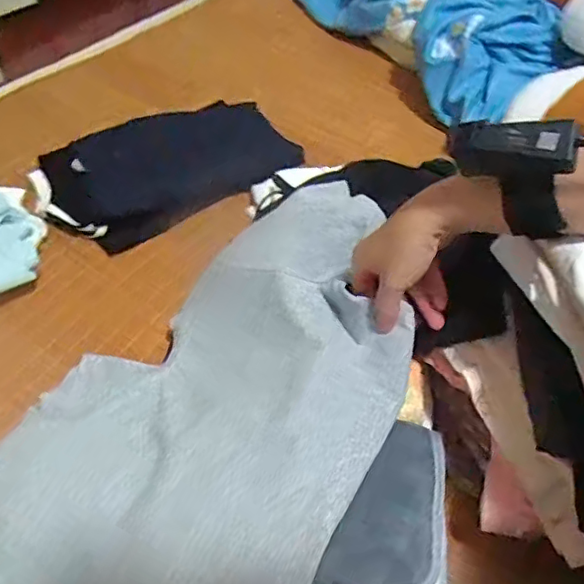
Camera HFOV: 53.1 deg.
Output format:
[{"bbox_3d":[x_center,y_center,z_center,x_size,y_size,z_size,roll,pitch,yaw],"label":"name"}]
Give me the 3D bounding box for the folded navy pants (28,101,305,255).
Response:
[{"bbox_3d":[-0.169,-0.169,0.797,0.338,0.026,0.181,-22,70,-14],"label":"folded navy pants"}]

